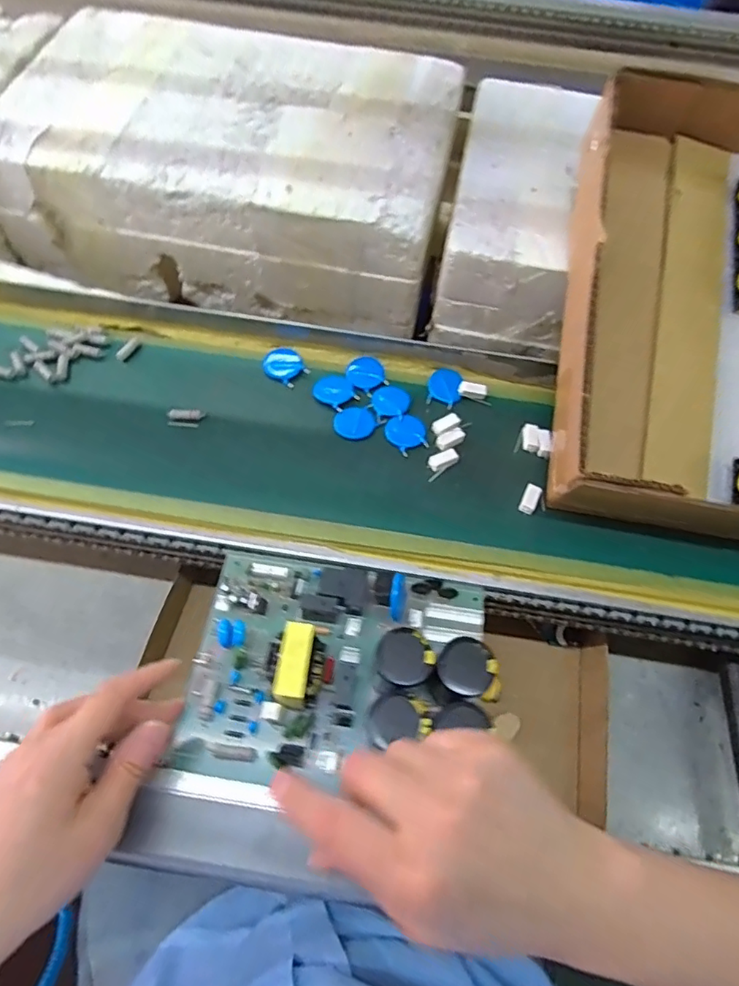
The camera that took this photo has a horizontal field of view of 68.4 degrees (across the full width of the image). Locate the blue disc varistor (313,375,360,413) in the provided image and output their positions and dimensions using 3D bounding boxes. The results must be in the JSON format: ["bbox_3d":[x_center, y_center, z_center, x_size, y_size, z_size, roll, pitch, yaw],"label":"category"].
[{"bbox_3d":[-0.029,-0.087,0.463,0.039,0.004,0.030,40,66,17],"label":"blue disc varistor"}]

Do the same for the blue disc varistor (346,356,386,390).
[{"bbox_3d":[-0.003,-0.106,0.474,0.032,0.004,0.035,2,60,-3],"label":"blue disc varistor"}]

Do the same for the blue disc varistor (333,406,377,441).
[{"bbox_3d":[-0.012,-0.058,0.446,0.035,0.004,0.030,-1,61,-4],"label":"blue disc varistor"}]

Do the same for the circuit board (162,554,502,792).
[{"bbox_3d":[-0.020,0.106,0.339,0.184,0.055,0.137,7,61,2],"label":"circuit board"}]

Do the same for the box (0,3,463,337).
[{"bbox_3d":[-0.144,-0.371,0.614,0.461,0.133,0.293,13,61,4],"label":"box"}]

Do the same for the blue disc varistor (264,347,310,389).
[{"bbox_3d":[-0.074,-0.112,0.475,0.040,0.004,0.034,41,66,18],"label":"blue disc varistor"}]

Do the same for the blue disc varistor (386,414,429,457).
[{"bbox_3d":[0.030,-0.050,0.444,0.031,0.004,0.038,-19,64,-14],"label":"blue disc varistor"}]

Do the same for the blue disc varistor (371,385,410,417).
[{"bbox_3d":[0.018,-0.078,0.460,0.031,0.004,0.033,2,60,-3],"label":"blue disc varistor"}]

